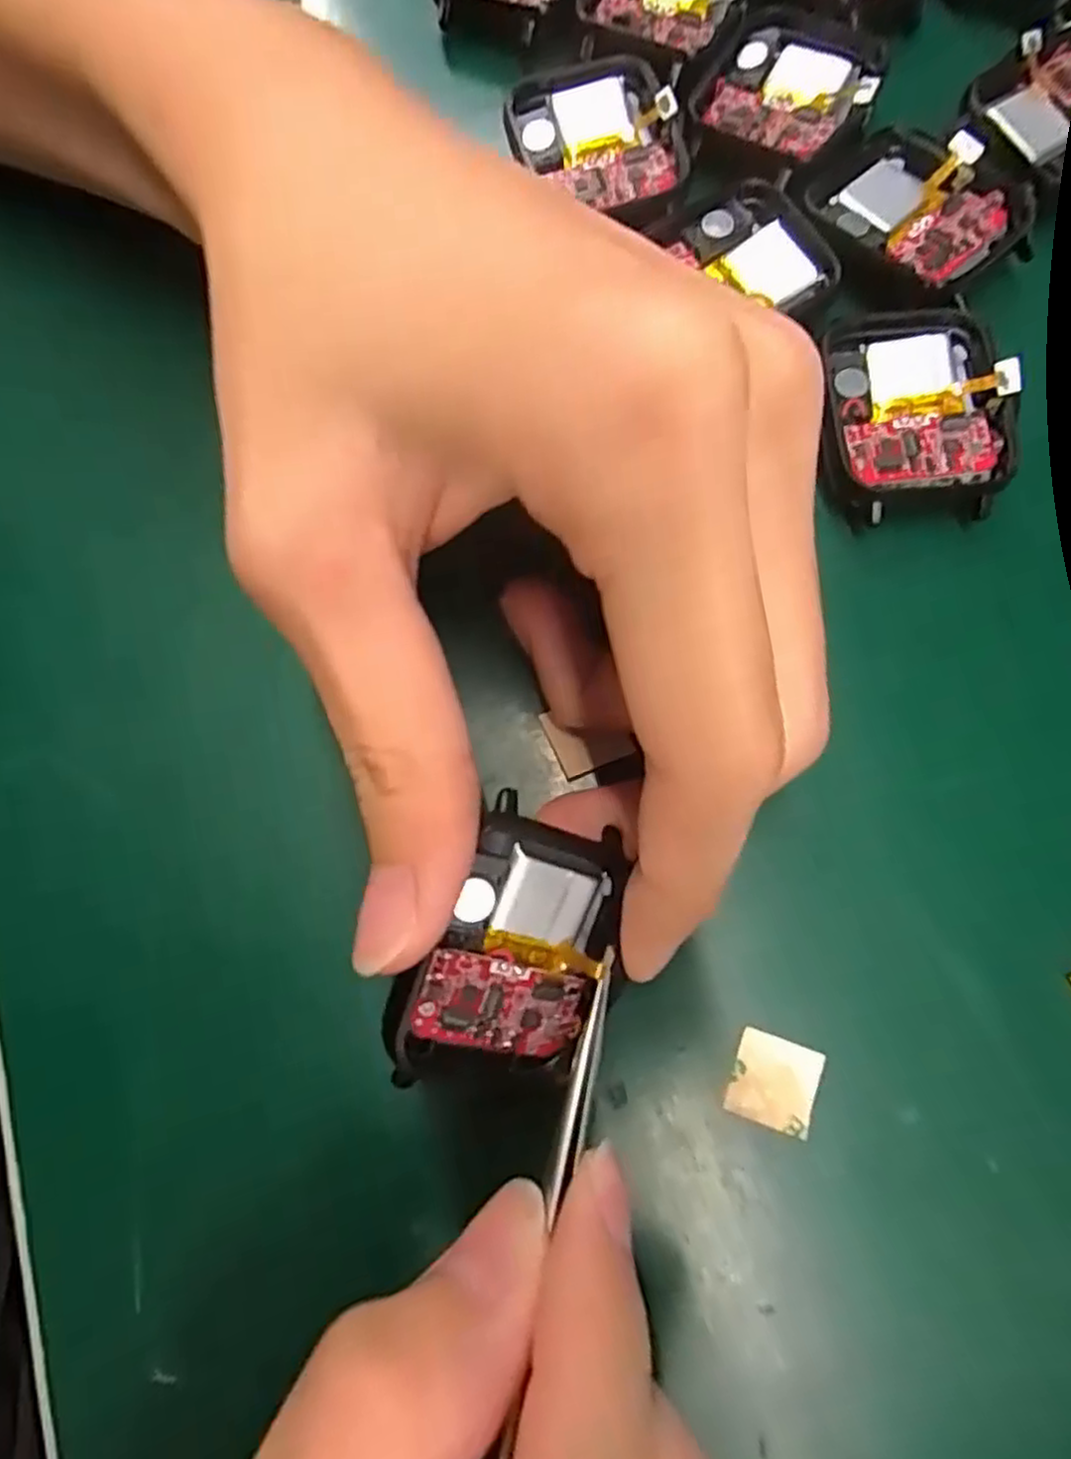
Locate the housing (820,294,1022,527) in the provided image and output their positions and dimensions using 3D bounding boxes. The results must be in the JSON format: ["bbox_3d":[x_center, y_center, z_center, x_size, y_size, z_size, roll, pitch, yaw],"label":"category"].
[{"bbox_3d":[0.080,-0.067,0.153,0.037,0.009,0.045,4,77,1],"label":"housing"}]

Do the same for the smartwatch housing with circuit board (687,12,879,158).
[{"bbox_3d":[0.059,-0.152,0.170,0.036,0.005,0.037,34,79,8],"label":"smartwatch housing with circuit board"}]

